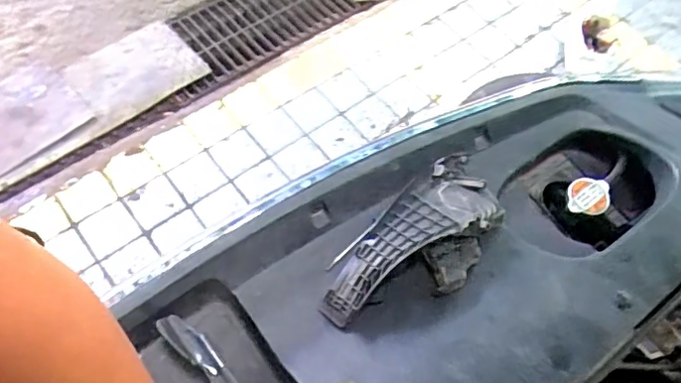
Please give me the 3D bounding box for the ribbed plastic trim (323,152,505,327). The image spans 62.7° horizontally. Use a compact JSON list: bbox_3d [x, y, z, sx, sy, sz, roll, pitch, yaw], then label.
[{"bbox_3d":[0.077,0.049,0.524,0.092,0.034,0.207,39,65,15],"label":"ribbed plastic trim"}]

